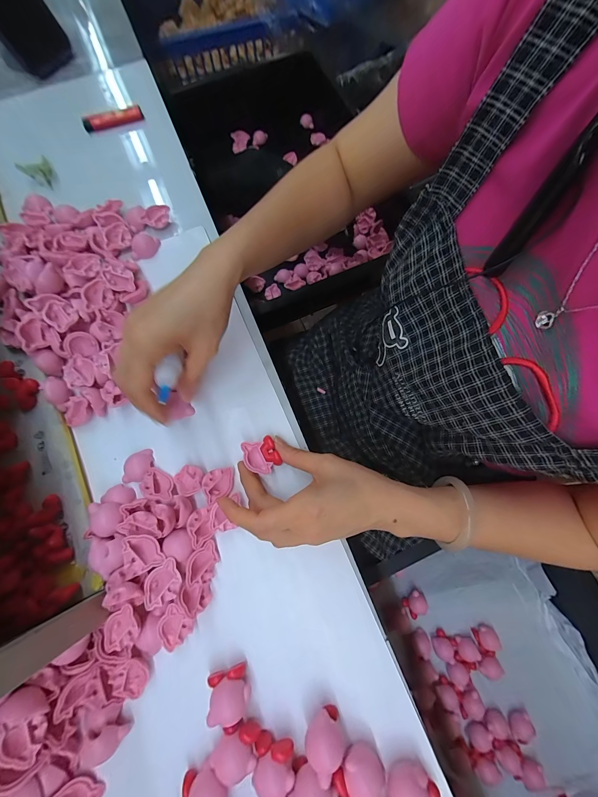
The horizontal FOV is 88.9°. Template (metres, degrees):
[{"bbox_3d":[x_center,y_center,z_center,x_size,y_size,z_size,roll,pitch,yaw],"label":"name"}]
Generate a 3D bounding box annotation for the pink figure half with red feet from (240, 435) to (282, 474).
[{"bbox_3d":[-0.037,0.055,0.298,0.030,0.011,0.036,-26,76,-9],"label":"pink figure half with red feet"}]

